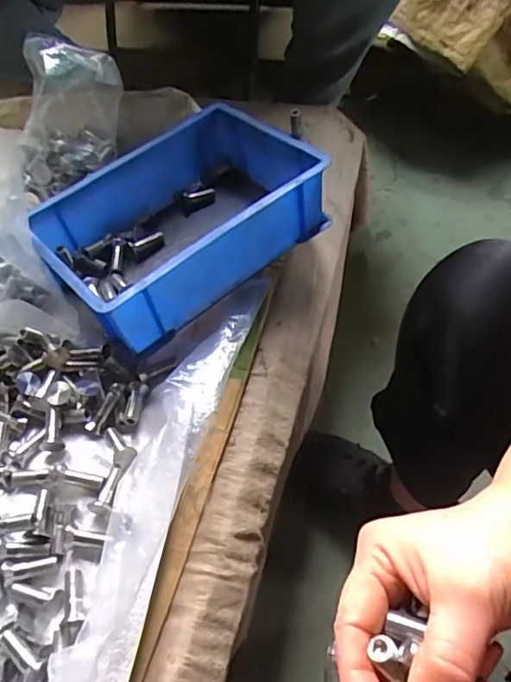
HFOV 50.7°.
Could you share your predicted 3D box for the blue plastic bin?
[{"bbox_3d":[-0.076,-0.121,0.500,0.233,0.077,0.173,-38,63,-18],"label":"blue plastic bin"}]

